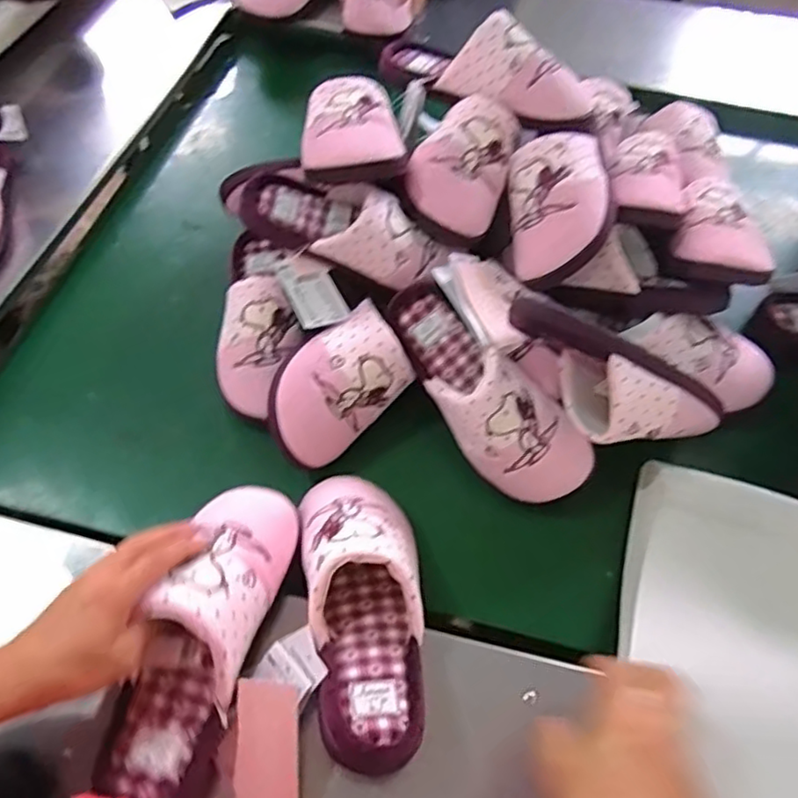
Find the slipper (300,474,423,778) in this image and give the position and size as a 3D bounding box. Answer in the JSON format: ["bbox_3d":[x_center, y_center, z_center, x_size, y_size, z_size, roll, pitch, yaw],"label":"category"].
[{"bbox_3d":[-0.032,0.140,0.493,0.089,0.069,0.251,0,41,-13],"label":"slipper"}]

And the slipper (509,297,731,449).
[{"bbox_3d":[0.178,-0.009,0.555,0.215,0.088,0.075,33,62,-8],"label":"slipper"}]

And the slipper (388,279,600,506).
[{"bbox_3d":[0.072,-0.007,0.581,0.086,0.081,0.236,-40,69,-21],"label":"slipper"}]

